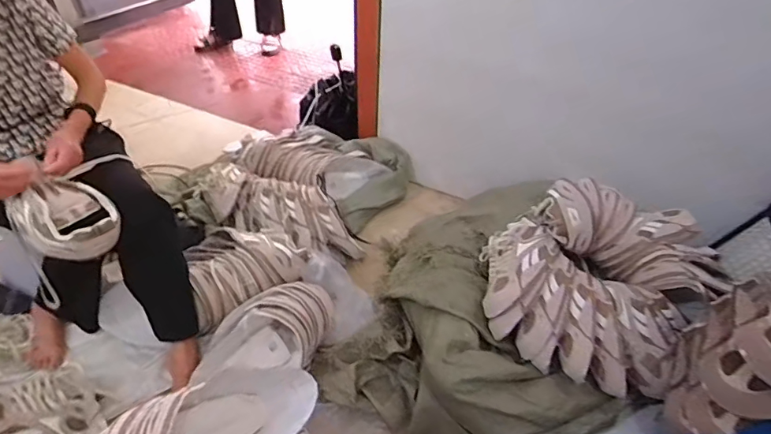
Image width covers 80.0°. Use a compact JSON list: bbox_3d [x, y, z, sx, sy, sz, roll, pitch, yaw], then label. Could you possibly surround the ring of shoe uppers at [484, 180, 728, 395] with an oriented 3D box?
[{"bbox_3d":[0.450,0.102,0.954,0.397,0.209,0.458,31,48,25],"label":"ring of shoe uppers"}]

